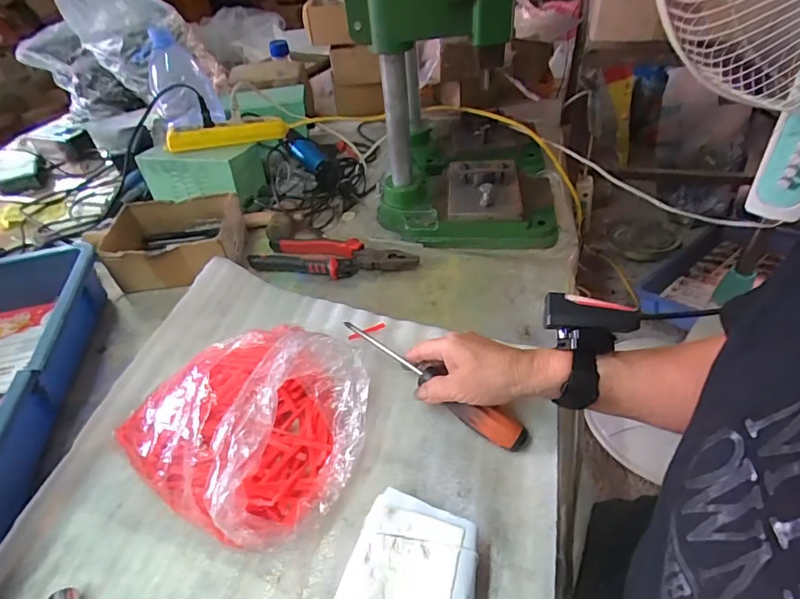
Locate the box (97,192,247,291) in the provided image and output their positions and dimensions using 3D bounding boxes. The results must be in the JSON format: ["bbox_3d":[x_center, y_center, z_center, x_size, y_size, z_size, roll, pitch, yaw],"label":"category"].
[{"bbox_3d":[-0.310,-0.080,0.648,0.165,0.066,0.127,-6,43,1],"label":"box"}]

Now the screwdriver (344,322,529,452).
[{"bbox_3d":[0.028,0.075,0.440,0.202,0.027,0.025,32,55,24],"label":"screwdriver"}]

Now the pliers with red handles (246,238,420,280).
[{"bbox_3d":[-0.086,-0.056,0.623,0.217,0.027,0.058,2,43,9],"label":"pliers with red handles"}]

